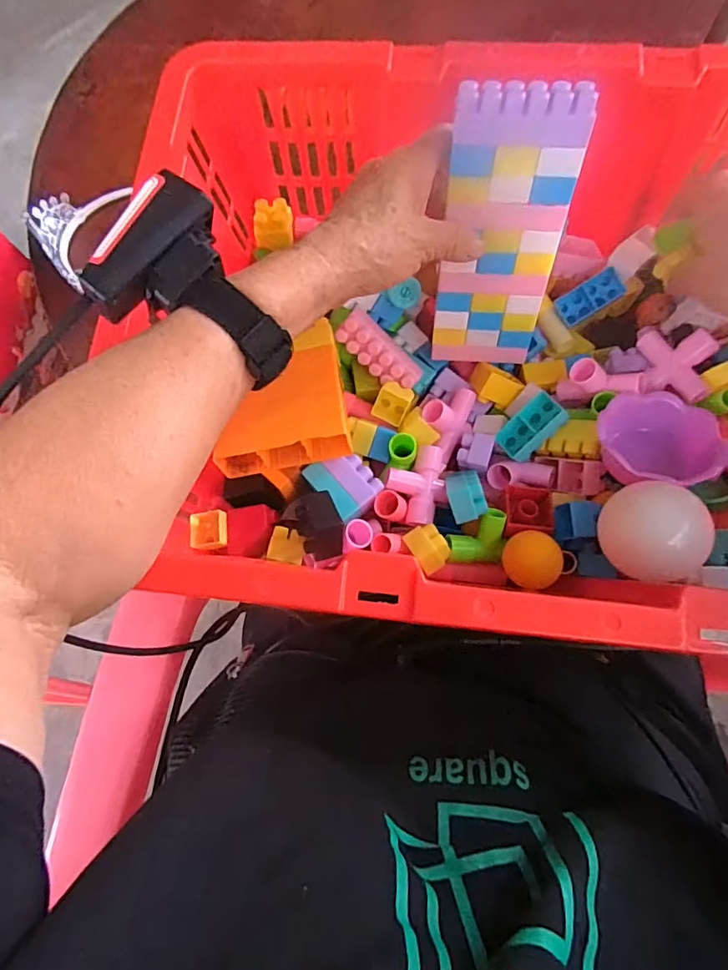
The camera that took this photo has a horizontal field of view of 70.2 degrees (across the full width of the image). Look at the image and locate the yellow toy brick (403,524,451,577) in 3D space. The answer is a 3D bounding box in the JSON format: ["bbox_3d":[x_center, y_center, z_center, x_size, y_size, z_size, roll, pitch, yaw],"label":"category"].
[{"bbox_3d":[0.043,0.041,0.346,0.023,0.014,0.030,-37,75,-9],"label":"yellow toy brick"}]

